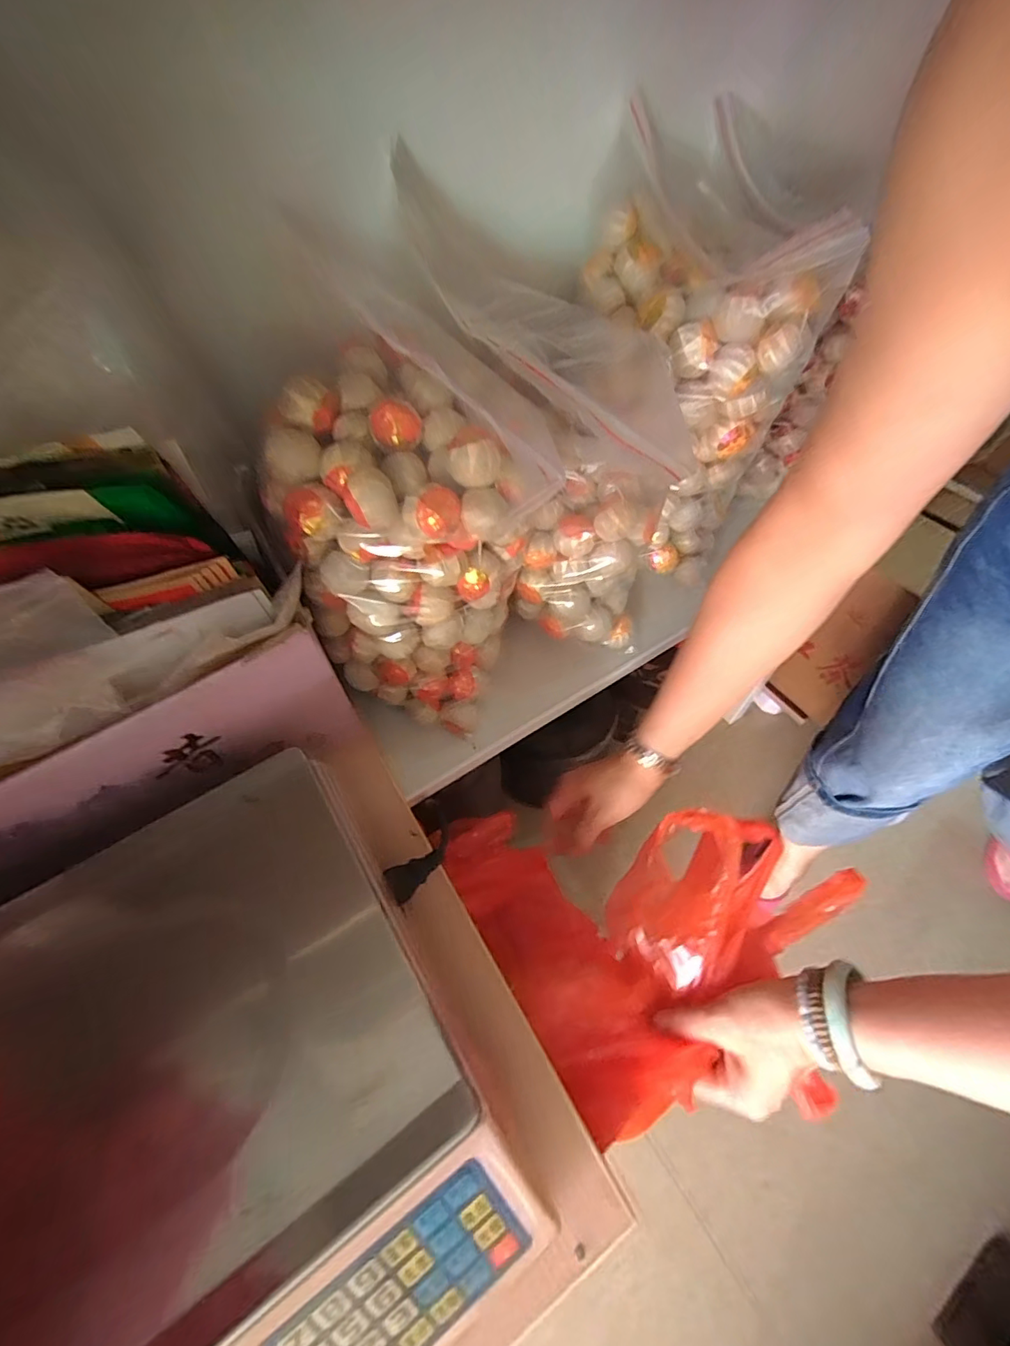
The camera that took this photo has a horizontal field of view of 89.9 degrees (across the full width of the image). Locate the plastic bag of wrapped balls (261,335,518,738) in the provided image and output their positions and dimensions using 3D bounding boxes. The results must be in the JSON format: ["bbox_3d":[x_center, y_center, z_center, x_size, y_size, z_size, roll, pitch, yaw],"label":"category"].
[{"bbox_3d":[-0.085,-0.076,0.405,0.143,0.245,0.162,-27,60,-15],"label":"plastic bag of wrapped balls"}]

